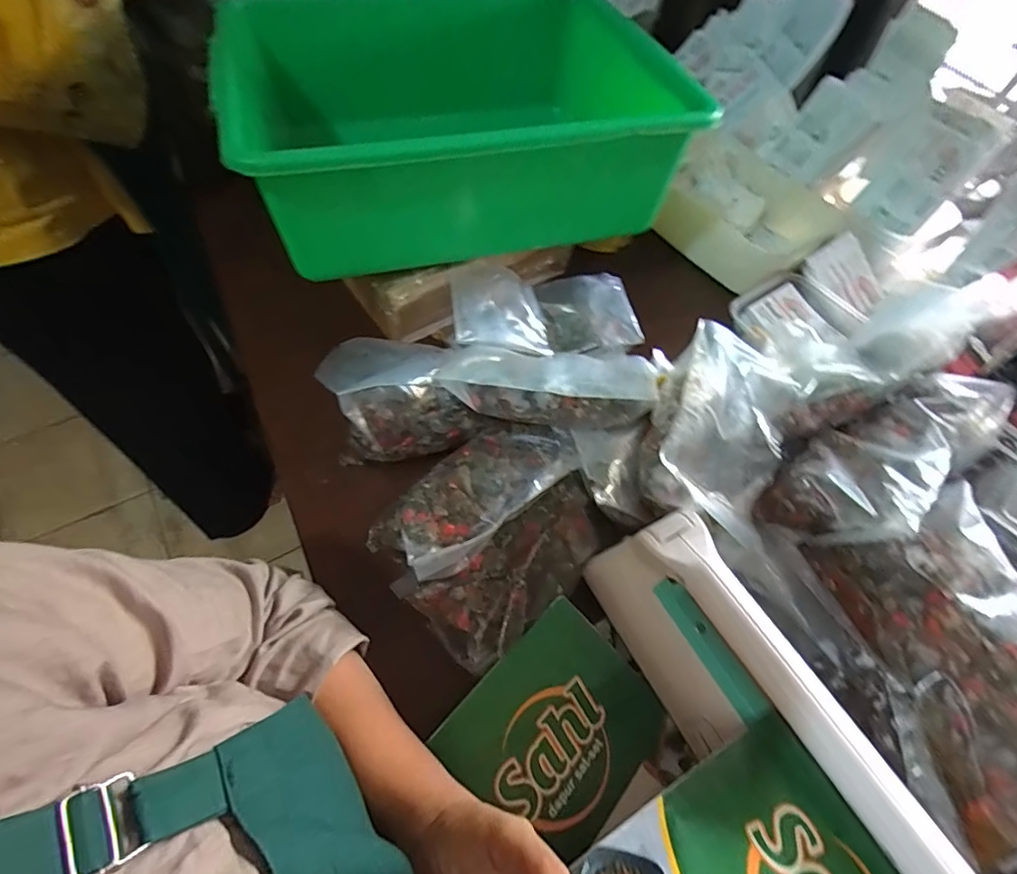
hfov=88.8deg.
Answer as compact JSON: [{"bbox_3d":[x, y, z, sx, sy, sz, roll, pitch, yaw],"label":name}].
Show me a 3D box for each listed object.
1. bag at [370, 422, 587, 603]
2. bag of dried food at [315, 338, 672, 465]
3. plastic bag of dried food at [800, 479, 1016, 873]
[{"bbox_3d":[-0.026,0.040,0.408,0.174,0.038,0.080,-39,68,-23],"label":"bag"},{"bbox_3d":[-0.004,-0.050,0.447,0.287,0.052,0.097,-3,59,-5],"label":"bag of dried food"},{"bbox_3d":[0.283,0.149,0.300,0.093,0.050,0.219,-12,60,-10],"label":"plastic bag of dried food"}]

